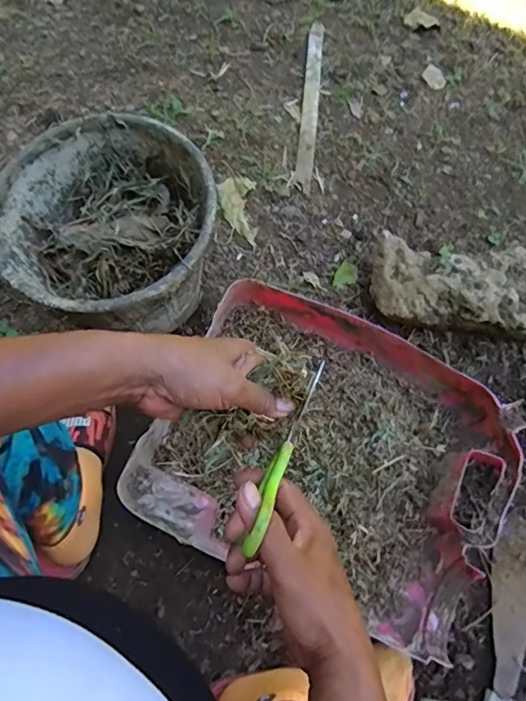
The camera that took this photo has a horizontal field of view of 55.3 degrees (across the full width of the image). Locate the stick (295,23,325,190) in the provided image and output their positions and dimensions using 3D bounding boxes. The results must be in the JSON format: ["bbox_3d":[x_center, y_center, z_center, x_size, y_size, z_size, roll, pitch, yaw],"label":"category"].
[{"bbox_3d":[0.093,-0.486,0.967,0.031,0.014,0.450,7,66,1],"label":"stick"}]

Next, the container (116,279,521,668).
[{"bbox_3d":[0.089,0.133,0.653,0.438,0.083,0.335,22,67,7],"label":"container"}]

